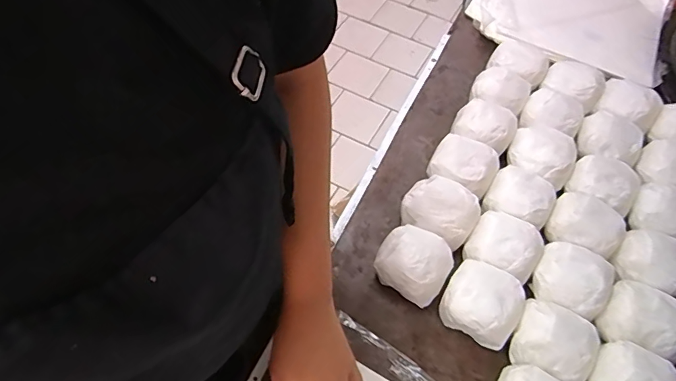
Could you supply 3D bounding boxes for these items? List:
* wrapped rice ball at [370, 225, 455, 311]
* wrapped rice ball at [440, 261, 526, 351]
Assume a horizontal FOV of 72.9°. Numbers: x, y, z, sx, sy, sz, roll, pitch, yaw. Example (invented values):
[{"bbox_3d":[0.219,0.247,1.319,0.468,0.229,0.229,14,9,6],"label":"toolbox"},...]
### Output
[{"bbox_3d":[0.086,0.081,0.514,0.078,0.044,0.073,32,61,16],"label":"wrapped rice ball"},{"bbox_3d":[0.154,0.117,0.487,0.077,0.037,0.078,29,61,15],"label":"wrapped rice ball"}]

